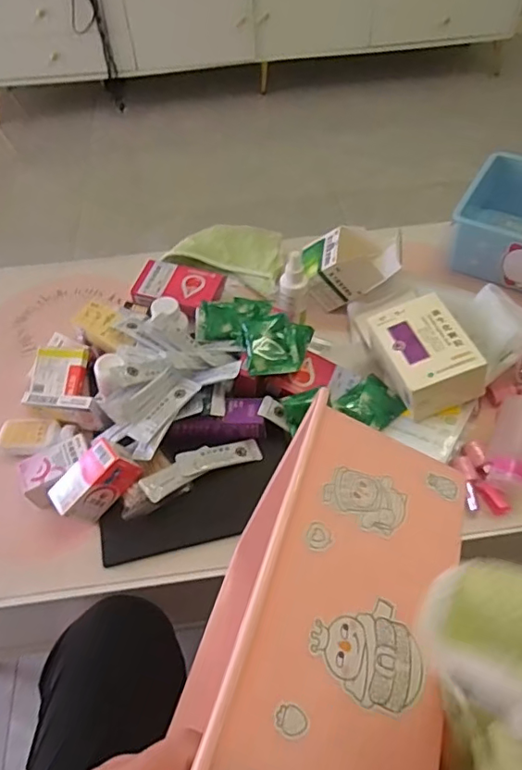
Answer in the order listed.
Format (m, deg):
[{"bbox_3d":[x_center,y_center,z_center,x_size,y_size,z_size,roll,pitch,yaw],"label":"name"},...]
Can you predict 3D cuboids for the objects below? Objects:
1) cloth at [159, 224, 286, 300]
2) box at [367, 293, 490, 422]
[{"bbox_3d":[-0.043,-0.230,0.933,0.197,0.053,0.116,22,55,18],"label":"cloth"},{"bbox_3d":[0.219,-0.040,0.733,0.113,0.083,0.148,-17,53,-12],"label":"box"}]

